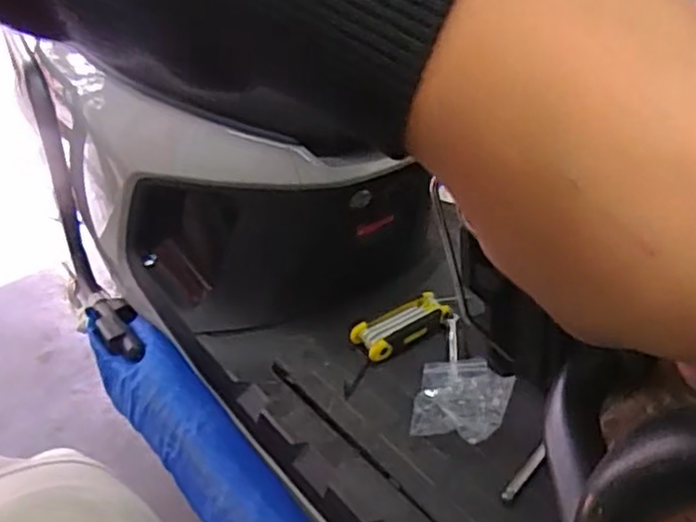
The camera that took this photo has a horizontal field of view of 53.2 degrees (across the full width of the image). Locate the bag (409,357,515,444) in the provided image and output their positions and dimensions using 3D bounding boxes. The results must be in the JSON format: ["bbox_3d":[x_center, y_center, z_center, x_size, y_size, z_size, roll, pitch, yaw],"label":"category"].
[{"bbox_3d":[0.109,0.127,0.647,0.089,0.036,0.102,1,30,14],"label":"bag"}]

